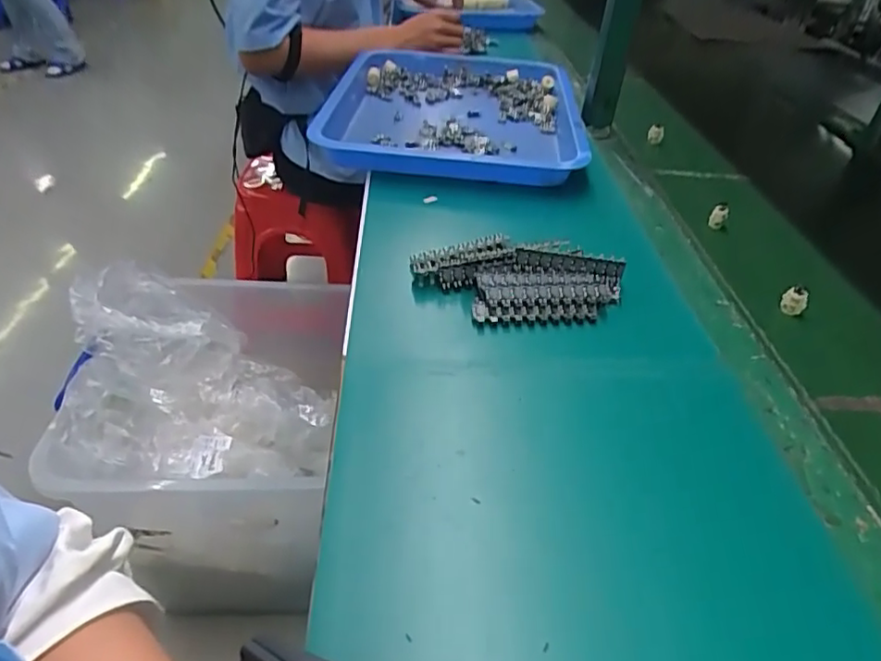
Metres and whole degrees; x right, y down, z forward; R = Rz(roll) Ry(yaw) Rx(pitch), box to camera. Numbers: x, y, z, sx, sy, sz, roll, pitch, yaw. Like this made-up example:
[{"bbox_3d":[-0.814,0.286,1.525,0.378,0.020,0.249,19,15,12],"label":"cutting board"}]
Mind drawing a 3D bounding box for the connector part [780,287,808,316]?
[{"bbox_3d":[0.322,-0.027,0.542,0.020,0.025,0.008,23,42,20],"label":"connector part"}]

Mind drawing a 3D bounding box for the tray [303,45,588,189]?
[{"bbox_3d":[0.026,-0.322,0.867,0.346,0.053,0.452,10,39,5],"label":"tray"}]

